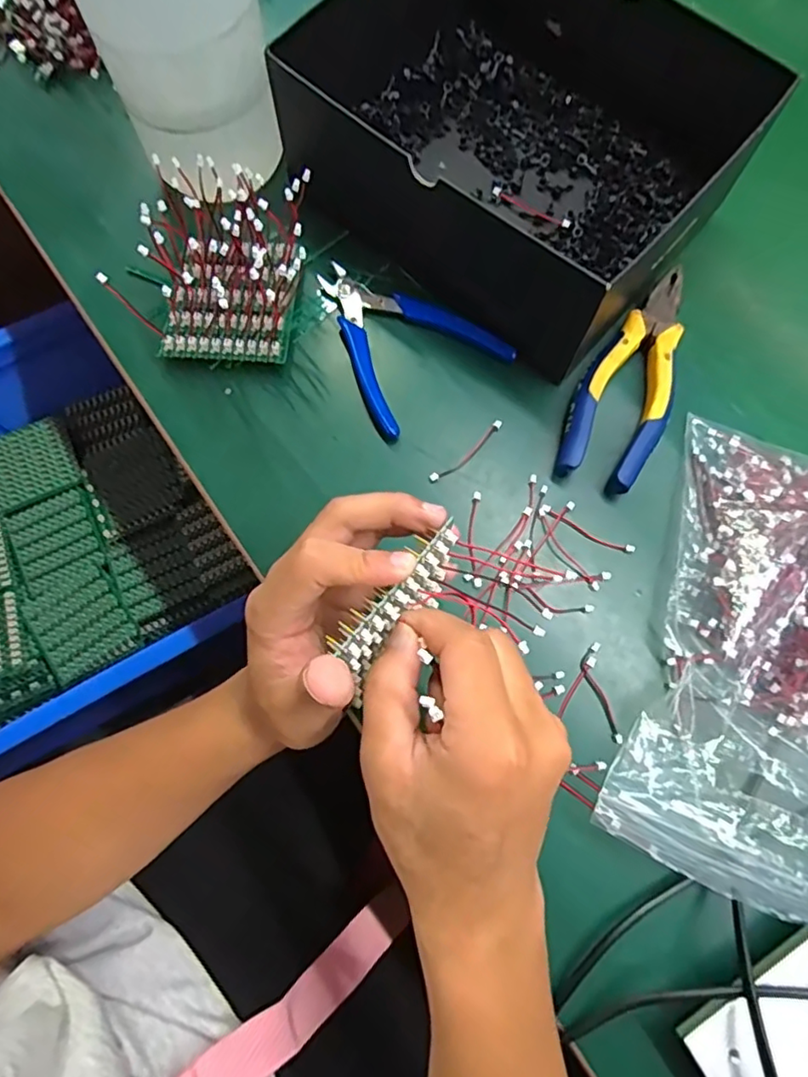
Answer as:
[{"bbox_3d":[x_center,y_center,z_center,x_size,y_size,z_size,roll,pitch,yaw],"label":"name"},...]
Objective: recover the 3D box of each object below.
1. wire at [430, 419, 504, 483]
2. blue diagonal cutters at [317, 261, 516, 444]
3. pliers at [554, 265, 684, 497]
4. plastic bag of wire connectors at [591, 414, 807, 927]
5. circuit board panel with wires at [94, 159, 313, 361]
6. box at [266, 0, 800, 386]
[{"bbox_3d":[0.039,-0.052,0.364,0.059,0.004,0.009,-41,78,-11],"label":"wire"},{"bbox_3d":[0.003,-0.133,0.380,0.105,0.010,0.114,-31,76,-9],"label":"blue diagonal cutters"},{"bbox_3d":[0.140,-0.098,0.366,0.054,0.023,0.147,25,75,7],"label":"pliers"},{"bbox_3d":[0.209,0.058,0.306,0.161,0.052,0.243,17,74,5],"label":"plastic bag of wire connectors"},{"bbox_3d":[-0.108,-0.163,0.363,0.096,0.068,0.100,12,74,3],"label":"circuit board panel with wires"},{"bbox_3d":[0.071,-0.252,0.378,0.241,0.084,0.198,41,78,11],"label":"box"}]

